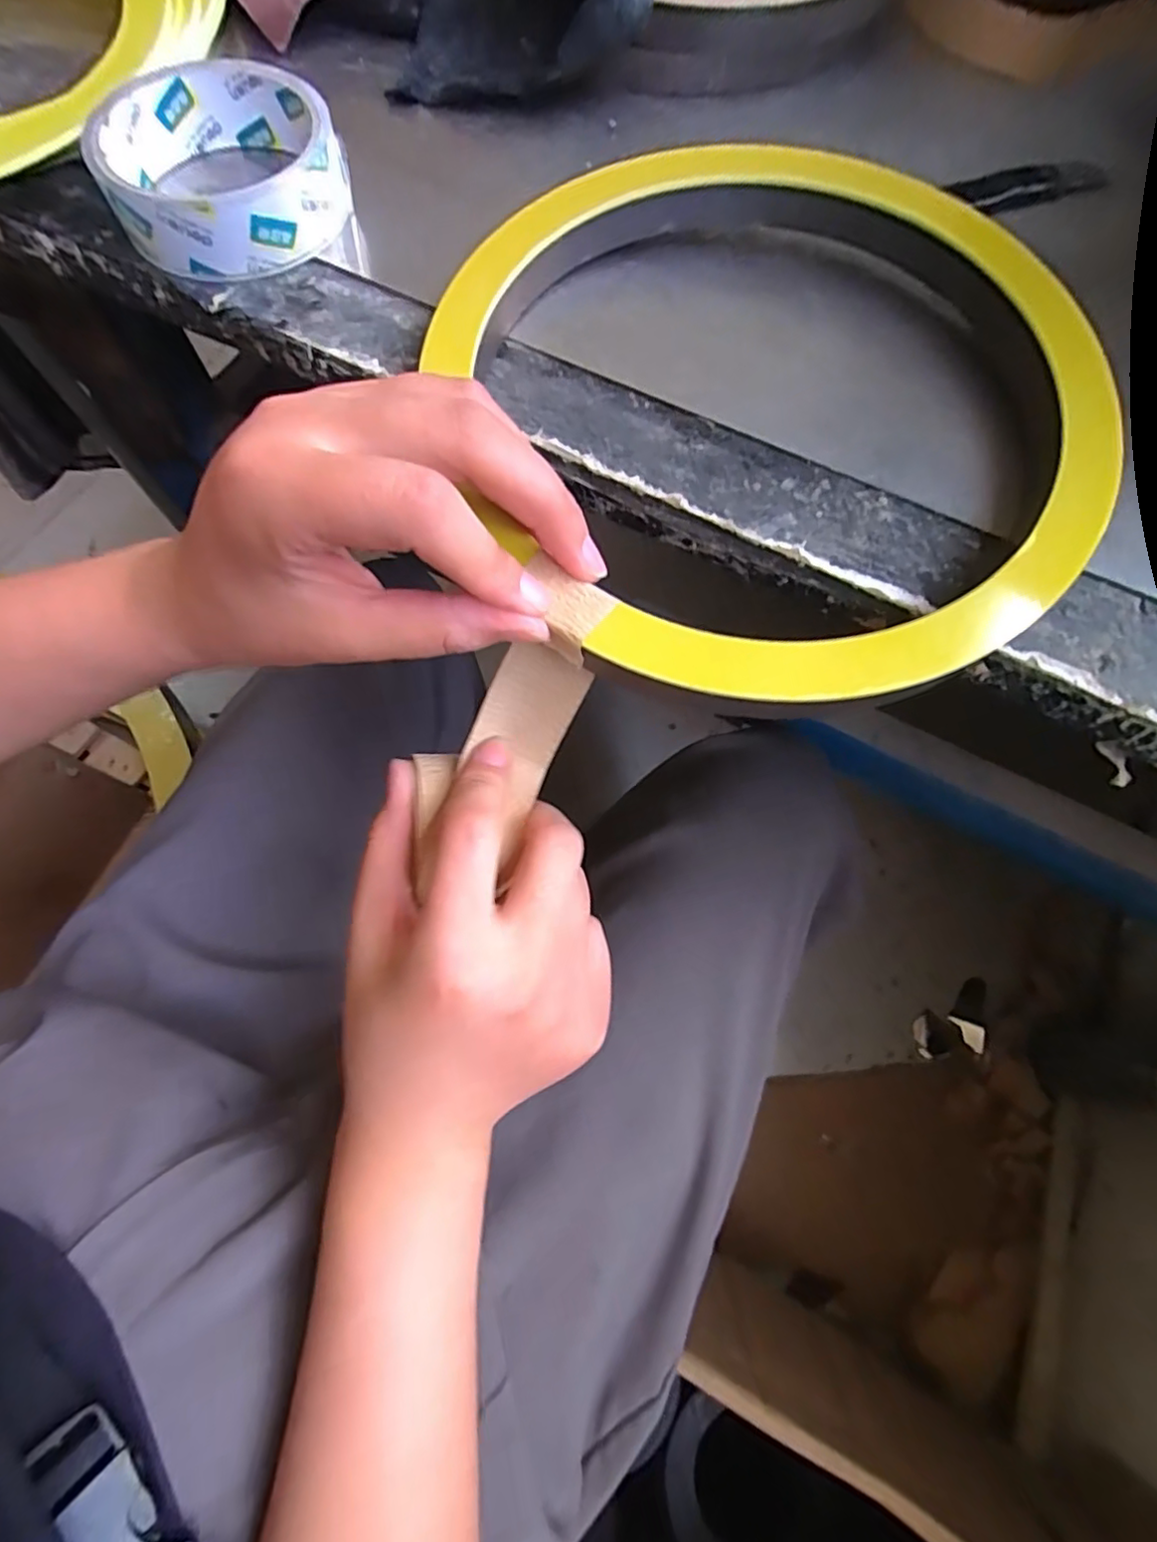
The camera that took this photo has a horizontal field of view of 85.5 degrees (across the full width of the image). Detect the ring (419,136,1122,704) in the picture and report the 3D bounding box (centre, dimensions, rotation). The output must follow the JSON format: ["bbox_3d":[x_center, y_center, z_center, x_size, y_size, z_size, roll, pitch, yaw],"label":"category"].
[{"bbox_3d":[0.068,-0.132,0.212,0.221,0.019,0.225,1,71,-2],"label":"ring"}]

